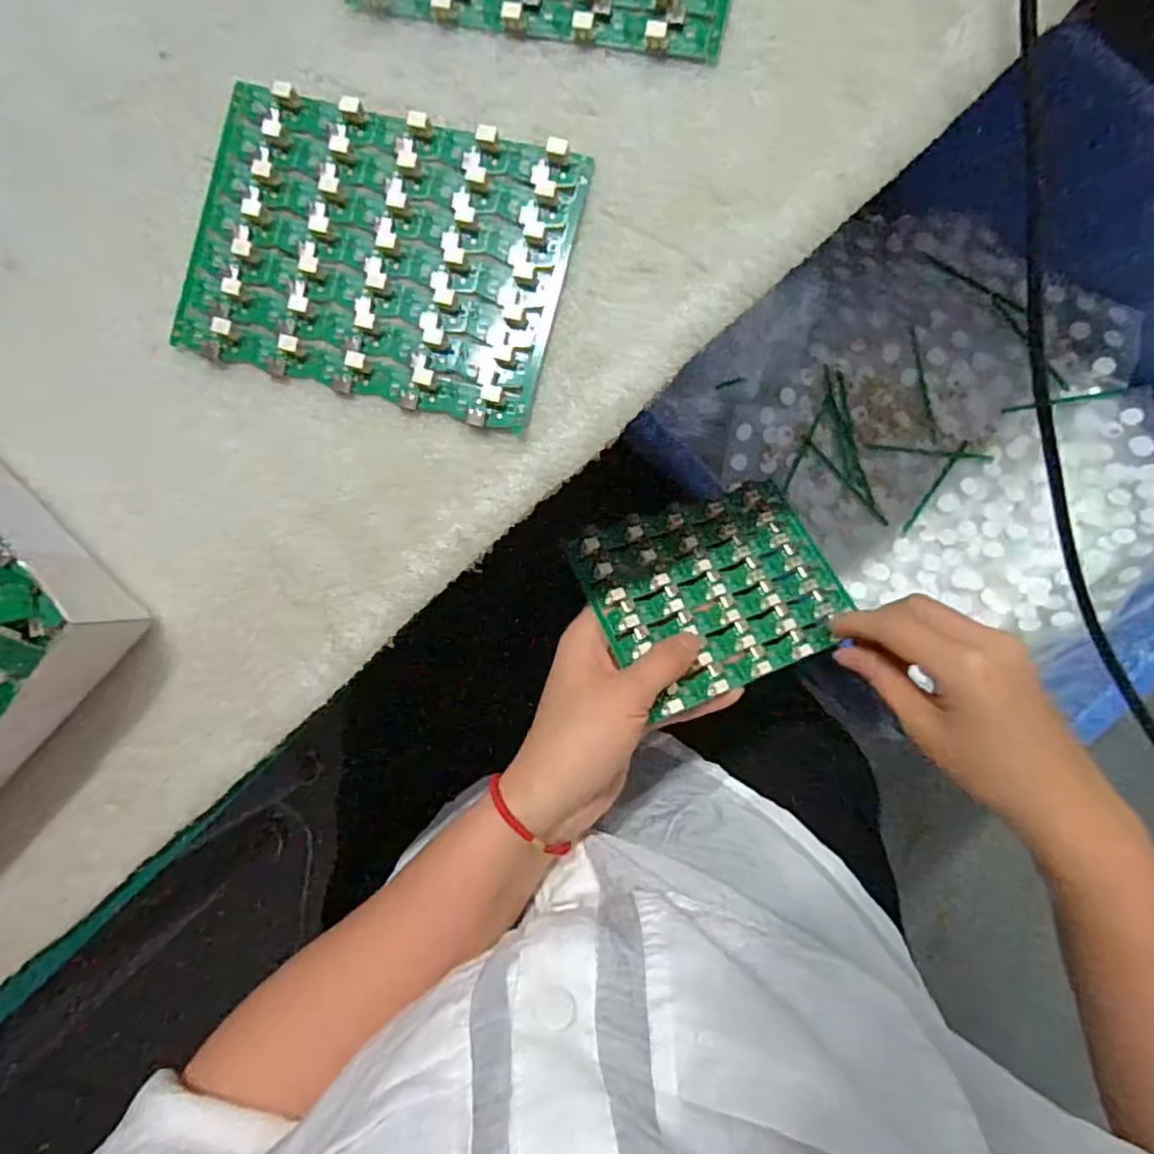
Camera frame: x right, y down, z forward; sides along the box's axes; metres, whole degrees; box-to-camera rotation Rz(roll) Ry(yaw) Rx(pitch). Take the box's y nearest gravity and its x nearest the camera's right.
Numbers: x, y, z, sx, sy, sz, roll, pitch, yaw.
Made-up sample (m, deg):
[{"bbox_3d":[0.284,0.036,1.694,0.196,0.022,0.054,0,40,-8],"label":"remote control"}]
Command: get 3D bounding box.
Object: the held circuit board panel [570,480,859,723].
[{"bbox_3d":[0.085,0.005,0.389,0.153,0.008,0.110,-19,70,-23],"label":"held circuit board panel"}]

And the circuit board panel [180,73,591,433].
[{"bbox_3d":[-0.084,-0.135,0.278,0.156,0.010,0.114,15,91,6],"label":"circuit board panel"}]

